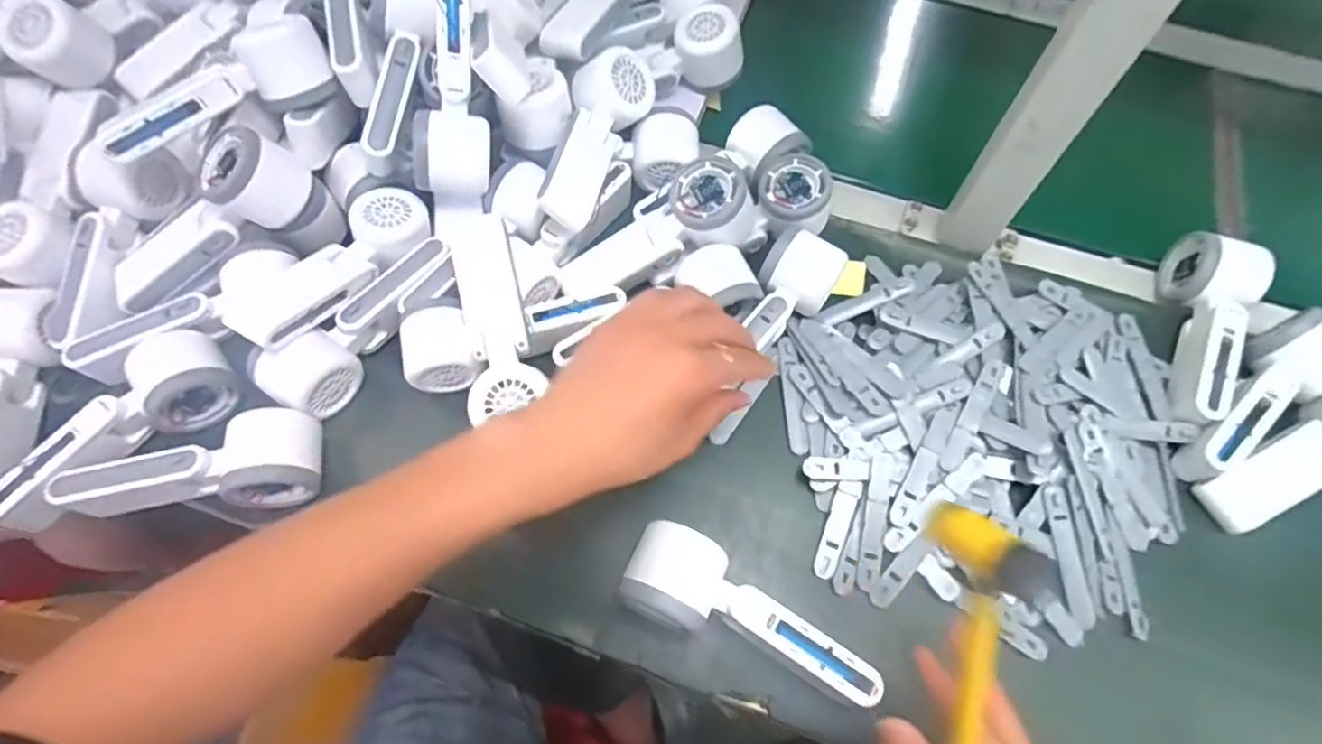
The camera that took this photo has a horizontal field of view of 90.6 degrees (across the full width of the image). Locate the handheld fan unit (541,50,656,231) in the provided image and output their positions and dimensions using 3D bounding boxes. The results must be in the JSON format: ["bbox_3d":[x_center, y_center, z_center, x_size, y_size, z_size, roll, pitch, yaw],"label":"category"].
[{"bbox_3d":[-0.058,-0.190,0.529,0.062,0.050,0.157,19,78,7],"label":"handheld fan unit"}]

